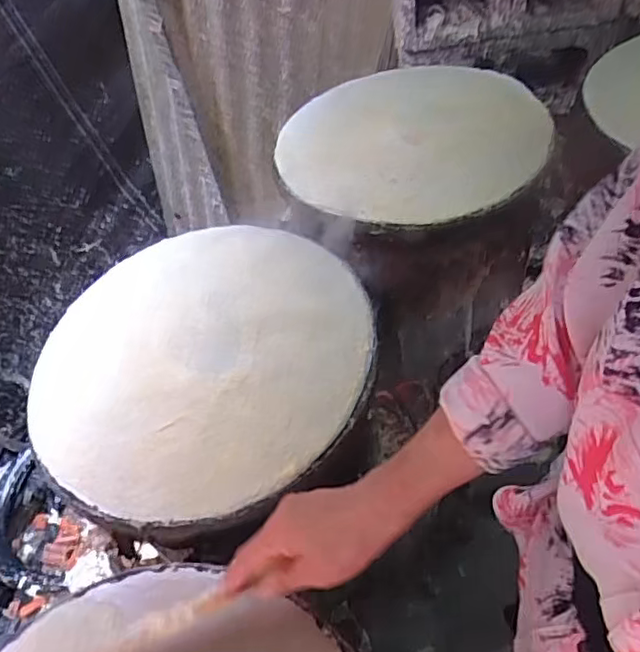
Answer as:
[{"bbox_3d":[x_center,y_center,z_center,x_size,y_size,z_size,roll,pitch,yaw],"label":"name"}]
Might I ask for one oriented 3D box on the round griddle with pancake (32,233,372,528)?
[{"bbox_3d":[-0.137,0.033,0.680,0.369,0.061,0.356,-5,51,6],"label":"round griddle with pancake"}]

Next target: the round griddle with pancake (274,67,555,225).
[{"bbox_3d":[0.140,-0.283,0.888,0.423,0.034,0.358,-30,49,-18],"label":"round griddle with pancake"}]

